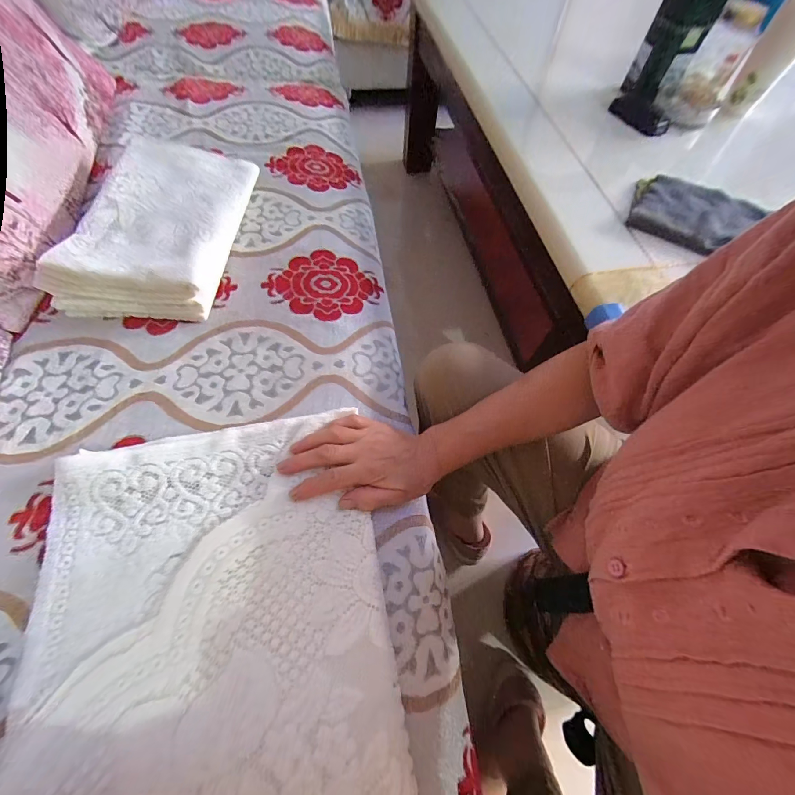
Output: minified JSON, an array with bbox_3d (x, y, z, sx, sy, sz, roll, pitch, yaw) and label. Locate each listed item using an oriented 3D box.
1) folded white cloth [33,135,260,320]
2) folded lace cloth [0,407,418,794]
[{"bbox_3d":[-0.332,-0.260,0.517,0.193,0.073,0.324,5,63,-1],"label":"folded white cloth"},{"bbox_3d":[-0.169,0.195,0.315,0.304,0.023,0.368,-9,64,-8],"label":"folded lace cloth"}]

